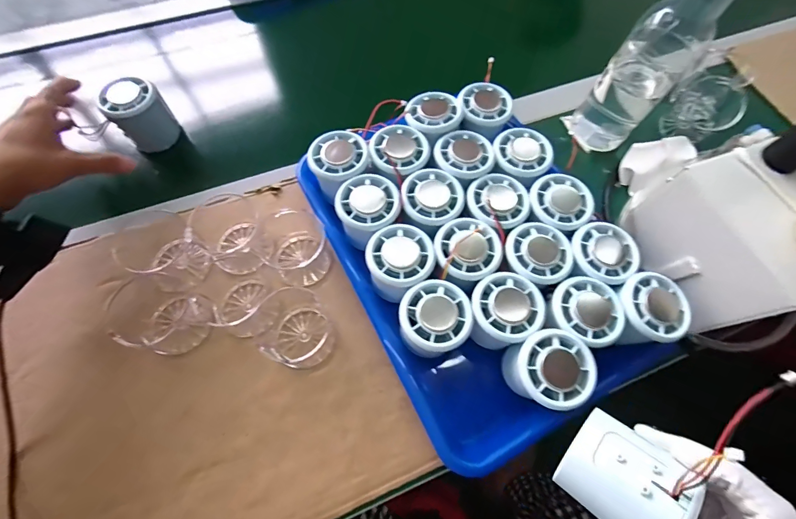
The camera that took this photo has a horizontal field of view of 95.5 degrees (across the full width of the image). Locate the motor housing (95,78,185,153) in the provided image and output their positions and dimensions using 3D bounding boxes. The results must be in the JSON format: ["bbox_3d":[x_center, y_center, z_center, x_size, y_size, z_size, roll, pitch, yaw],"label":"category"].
[{"bbox_3d":[-0.282,-0.158,0.402,0.051,0.067,0.051,20,66,7],"label":"motor housing"}]

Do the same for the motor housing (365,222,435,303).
[{"bbox_3d":[0.000,0.008,0.329,0.058,0.057,0.063,23,69,7],"label":"motor housing"}]

